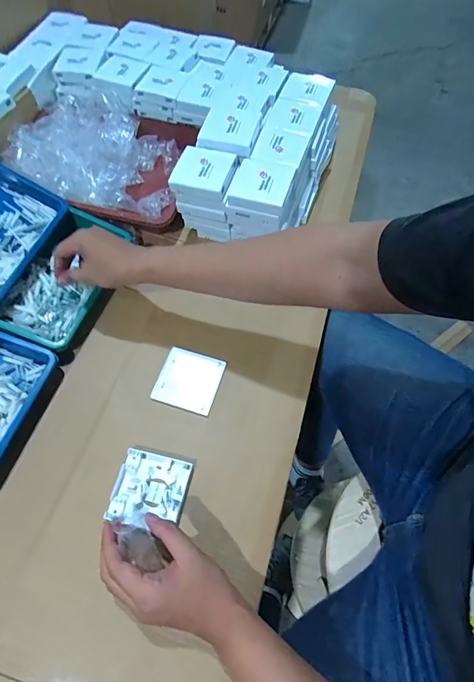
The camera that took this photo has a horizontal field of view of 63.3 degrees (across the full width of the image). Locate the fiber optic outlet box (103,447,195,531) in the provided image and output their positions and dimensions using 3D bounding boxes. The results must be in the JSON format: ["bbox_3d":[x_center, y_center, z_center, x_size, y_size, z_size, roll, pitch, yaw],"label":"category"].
[{"bbox_3d":[-0.108,0.186,0.482,0.089,0.010,0.087,12,62,6],"label":"fiber optic outlet box"}]

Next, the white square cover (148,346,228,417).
[{"bbox_3d":[-0.069,0.056,0.561,0.085,0.012,0.087,16,62,8],"label":"white square cover"}]

